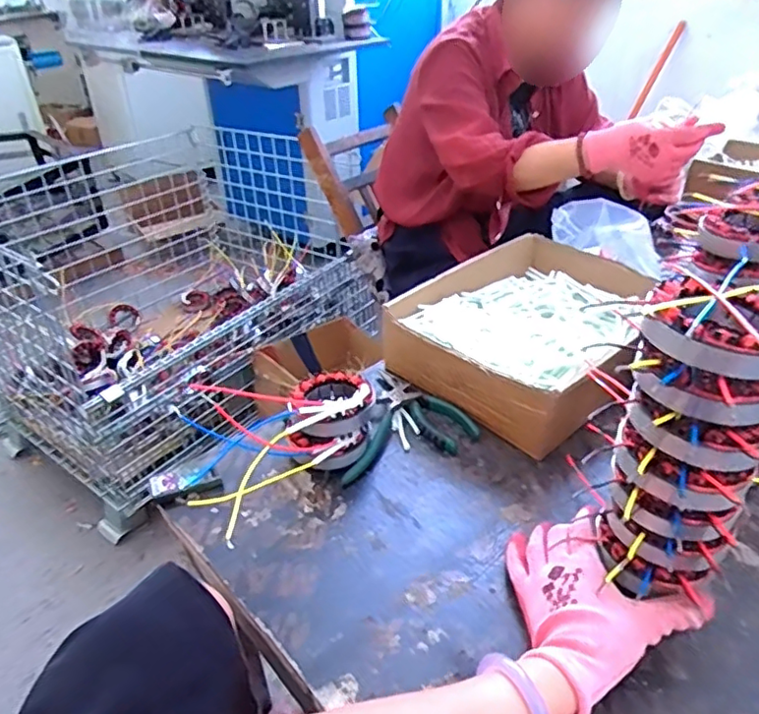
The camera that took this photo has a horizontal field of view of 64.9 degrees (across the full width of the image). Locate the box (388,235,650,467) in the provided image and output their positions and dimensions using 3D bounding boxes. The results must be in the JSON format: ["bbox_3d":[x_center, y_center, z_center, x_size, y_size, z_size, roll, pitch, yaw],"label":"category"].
[{"bbox_3d":[0.197,-0.040,0.755,0.237,0.087,0.336,28,44,36],"label":"box"}]

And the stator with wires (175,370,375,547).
[{"bbox_3d":[-0.096,0.078,0.596,0.195,0.087,0.197,-1,34,1],"label":"stator with wires"}]

